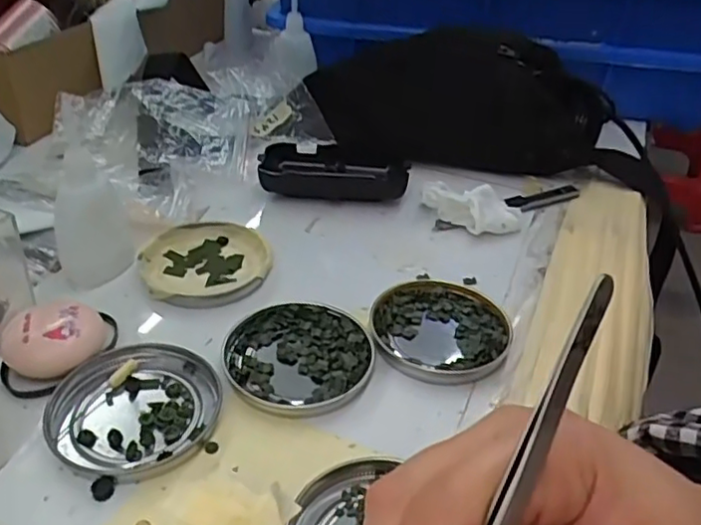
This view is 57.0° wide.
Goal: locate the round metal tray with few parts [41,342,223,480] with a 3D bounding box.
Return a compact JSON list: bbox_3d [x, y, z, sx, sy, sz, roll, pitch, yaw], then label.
[{"bbox_3d":[-0.105,0.070,0.314,0.075,0.008,0.075,3,37,-2],"label":"round metal tray with few parts"}]

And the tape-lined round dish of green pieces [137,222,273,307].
[{"bbox_3d":[-0.091,0.000,0.409,0.077,0.011,0.077,3,37,-2],"label":"tape-lined round dish of green pieces"}]

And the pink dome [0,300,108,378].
[{"bbox_3d":[-0.154,0.041,0.335,0.047,0.023,0.038,0,37,-6],"label":"pink dome"}]

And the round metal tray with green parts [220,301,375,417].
[{"bbox_3d":[-0.028,0.049,0.348,0.078,0.008,0.076,3,37,-2],"label":"round metal tray with green parts"}]

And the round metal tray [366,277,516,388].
[{"bbox_3d":[0.052,0.037,0.373,0.077,0.010,0.083,3,37,-2],"label":"round metal tray"}]

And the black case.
[{"bbox_3d":[-0.014,-0.072,0.501,0.109,0.025,0.056,1,37,-5],"label":"black case"}]

